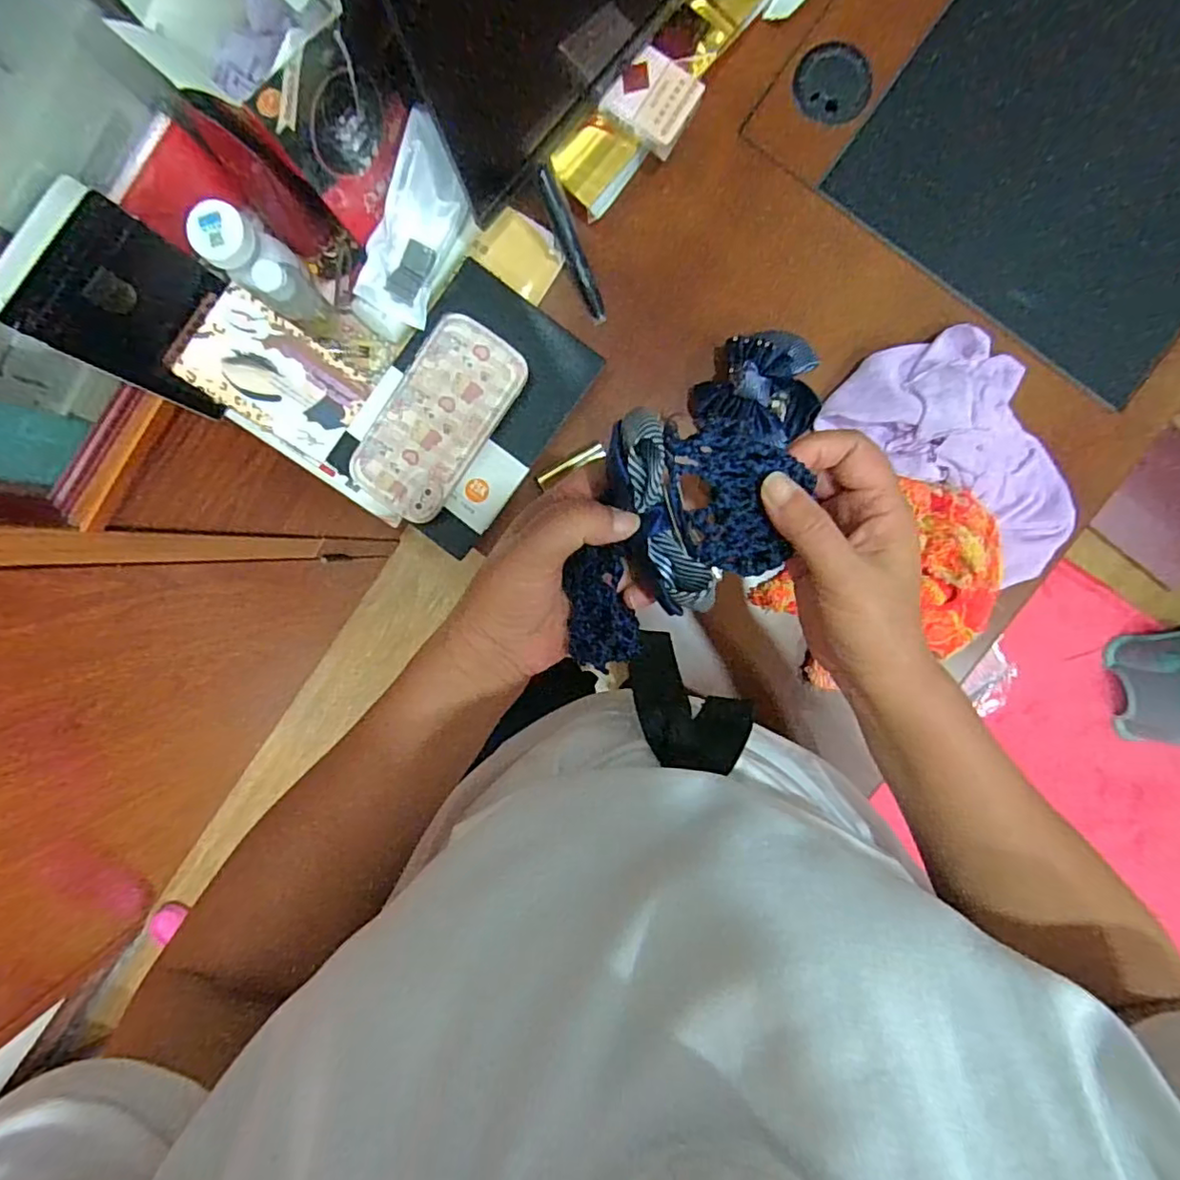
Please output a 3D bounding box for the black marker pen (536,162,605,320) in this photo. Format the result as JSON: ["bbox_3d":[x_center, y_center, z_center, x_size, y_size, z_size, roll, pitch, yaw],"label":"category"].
[{"bbox_3d":[-0.015,-0.277,0.495,0.014,0.012,0.117,-24,113,3],"label":"black marker pen"}]

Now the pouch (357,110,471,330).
[{"bbox_3d":[-0.139,-0.276,0.483,0.062,0.017,0.121,24,107,-22],"label":"pouch"}]

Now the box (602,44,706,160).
[{"bbox_3d":[0.048,-0.375,0.465,0.063,0.014,0.054,33,94,-1],"label":"box"}]

